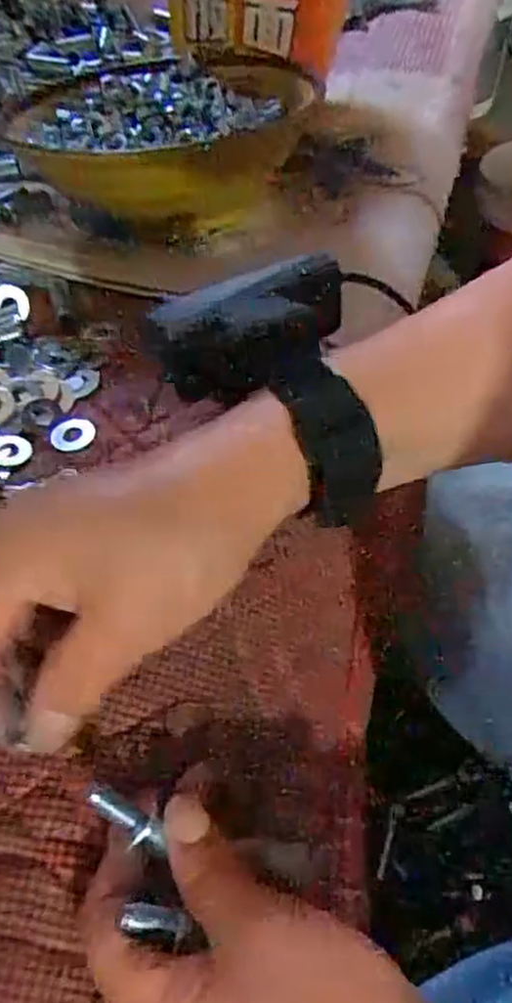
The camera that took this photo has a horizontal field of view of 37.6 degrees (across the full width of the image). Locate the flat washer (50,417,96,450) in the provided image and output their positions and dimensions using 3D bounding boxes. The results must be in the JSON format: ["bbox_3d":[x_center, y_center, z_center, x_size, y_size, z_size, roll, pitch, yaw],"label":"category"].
[{"bbox_3d":[-0.091,-0.034,0.371,0.022,0.004,0.021,-6,52,-1],"label":"flat washer"}]

